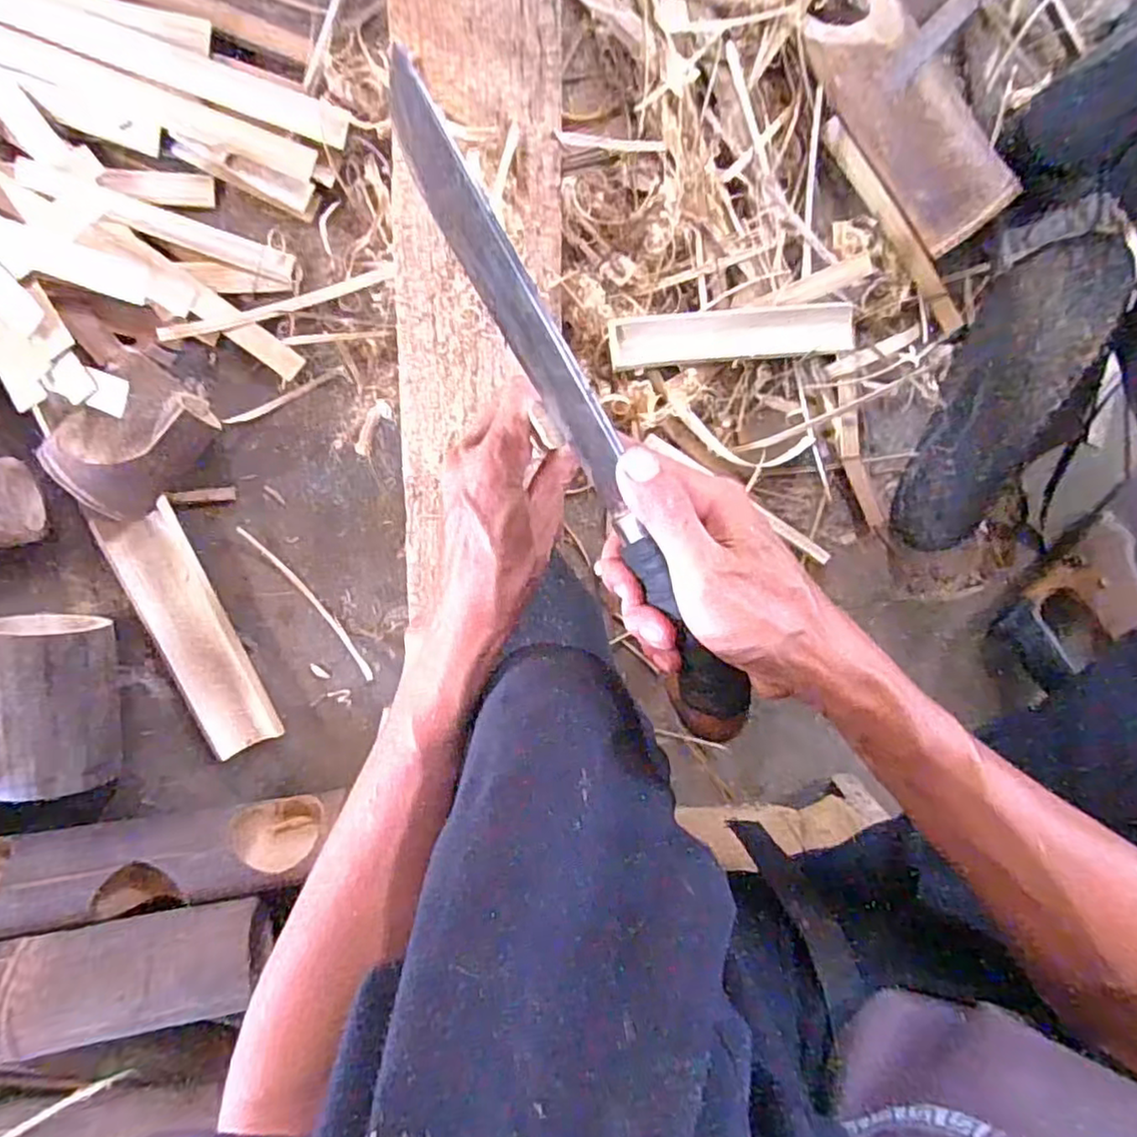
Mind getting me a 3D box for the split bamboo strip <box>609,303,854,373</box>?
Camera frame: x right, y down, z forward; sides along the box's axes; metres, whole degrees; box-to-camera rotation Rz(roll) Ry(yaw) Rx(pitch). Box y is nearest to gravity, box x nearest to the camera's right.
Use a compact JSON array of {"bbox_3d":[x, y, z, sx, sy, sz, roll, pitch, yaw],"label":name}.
[{"bbox_3d":[0.126,-0.182,0.517,0.187,0.018,0.039,-6,99,-3],"label":"split bamboo strip"}]

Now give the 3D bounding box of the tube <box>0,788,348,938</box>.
[{"bbox_3d":[-0.405,0.232,0.500,0.411,0.079,0.073,-3,98,-20],"label":"tube"}]

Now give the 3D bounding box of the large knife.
[{"bbox_3d":[0.006,-0.055,0.294,0.026,0.042,0.314,-28,101,0],"label":"large knife"}]

